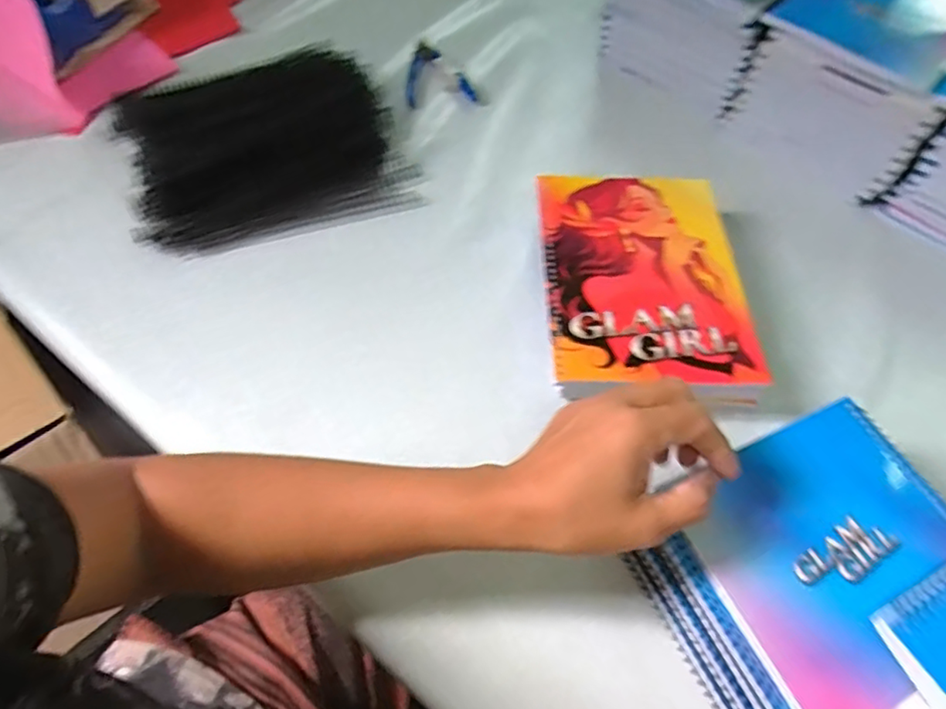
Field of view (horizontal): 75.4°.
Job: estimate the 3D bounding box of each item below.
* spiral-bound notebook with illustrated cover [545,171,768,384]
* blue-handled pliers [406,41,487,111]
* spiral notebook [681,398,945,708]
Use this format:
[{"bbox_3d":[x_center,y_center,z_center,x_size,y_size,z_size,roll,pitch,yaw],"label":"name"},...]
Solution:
[{"bbox_3d":[0.127,-0.064,0.460,0.144,0.007,0.192,1,59,-2],"label":"spiral-bound notebook with illustrated cover"},{"bbox_3d":[-0.030,-0.293,0.634,0.078,0.016,0.095,-4,59,-3],"label":"blue-handled pliers"},{"bbox_3d":[0.214,0.127,0.322,0.142,0.006,0.190,-21,62,-15],"label":"spiral notebook"}]

